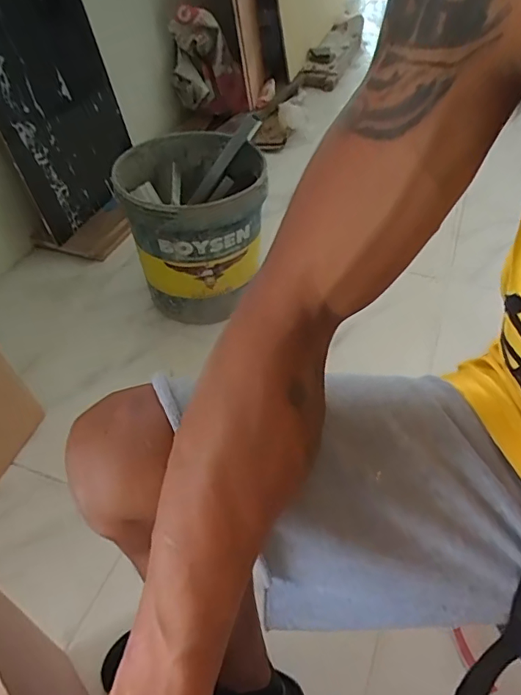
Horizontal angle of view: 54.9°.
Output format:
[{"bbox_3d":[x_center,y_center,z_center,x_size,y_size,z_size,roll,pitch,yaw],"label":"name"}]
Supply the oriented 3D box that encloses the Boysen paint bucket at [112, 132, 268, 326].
[{"bbox_3d":[-0.130,-0.258,1.081,0.267,0.314,0.287,-1,46,1],"label":"Boysen paint bucket"}]

